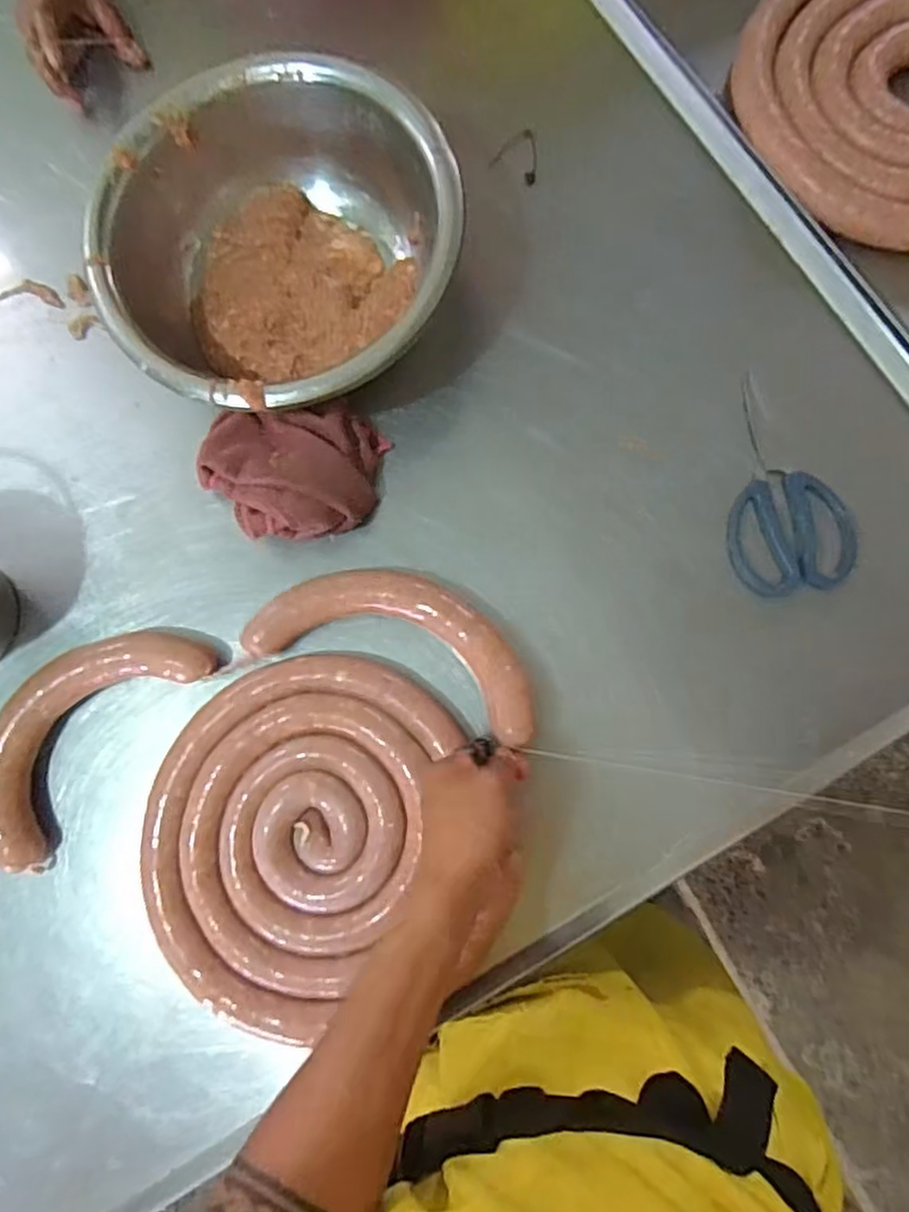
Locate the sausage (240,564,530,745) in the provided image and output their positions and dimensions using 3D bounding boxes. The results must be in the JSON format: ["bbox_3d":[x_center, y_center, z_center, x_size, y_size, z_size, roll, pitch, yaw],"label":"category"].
[{"bbox_3d":[-0.048,0.022,0.554,0.254,0.049,0.106,18,84,5],"label":"sausage"}]

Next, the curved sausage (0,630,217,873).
[{"bbox_3d":[-0.314,0.097,0.561,0.109,0.044,0.227,40,87,7],"label":"curved sausage"}]

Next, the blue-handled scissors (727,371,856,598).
[{"bbox_3d":[0.272,-0.102,0.564,0.097,0.011,0.181,-8,83,2],"label":"blue-handled scissors"}]

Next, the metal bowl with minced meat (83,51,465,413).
[{"bbox_3d":[-0.138,-0.288,0.563,0.273,0.101,0.277,0,83,3],"label":"metal bowl with minced meat"}]

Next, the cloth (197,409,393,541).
[{"bbox_3d":[-0.141,-0.108,0.570,0.155,0.057,0.112,1,83,3],"label":"cloth"}]

